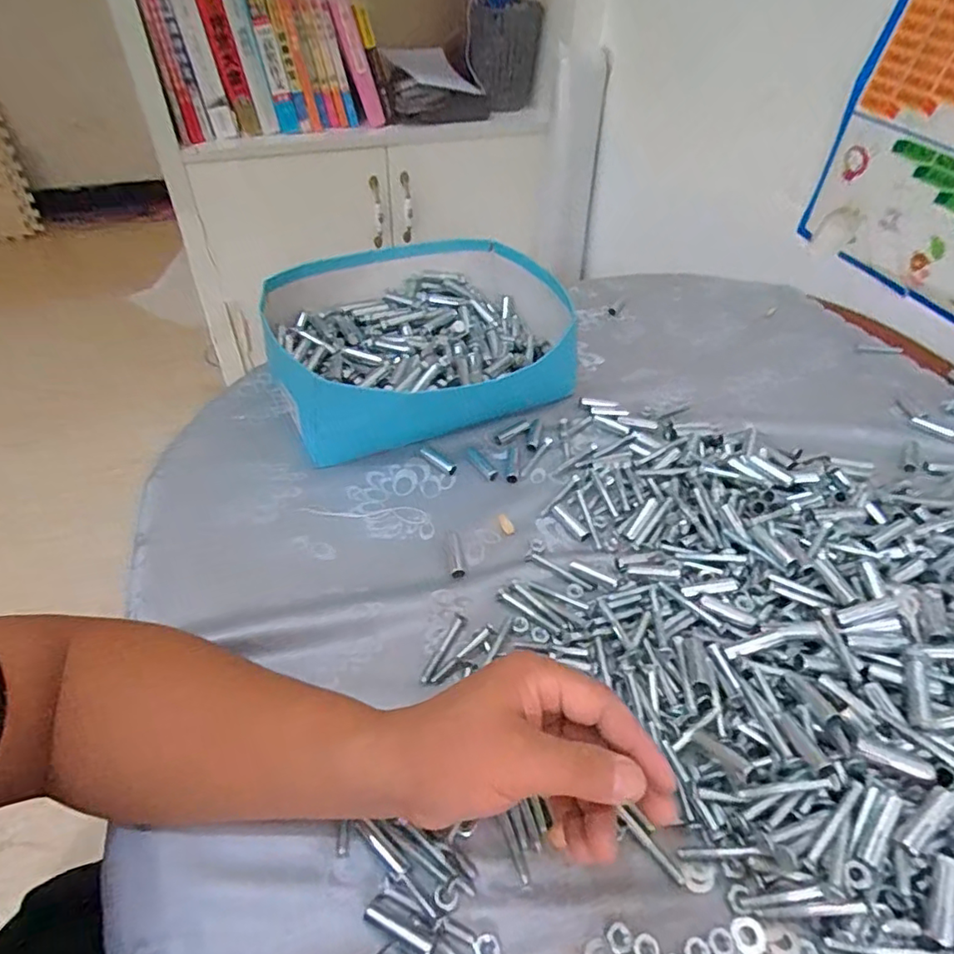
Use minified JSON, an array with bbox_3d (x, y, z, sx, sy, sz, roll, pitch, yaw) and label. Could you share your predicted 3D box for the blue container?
[{"bbox_3d":[-0.051,-0.144,0.609,0.305,0.085,0.260,-11,47,-13],"label":"blue container"}]

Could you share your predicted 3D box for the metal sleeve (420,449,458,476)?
[{"bbox_3d":[-0.035,-0.015,0.538,0.039,0.006,0.010,31,52,25],"label":"metal sleeve"}]

